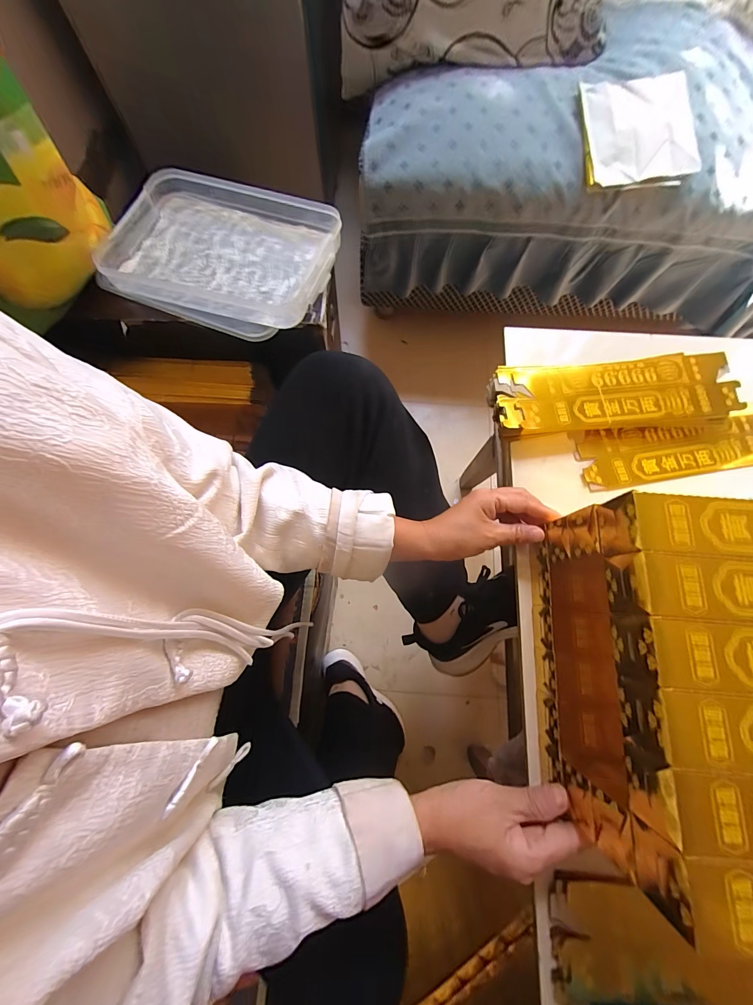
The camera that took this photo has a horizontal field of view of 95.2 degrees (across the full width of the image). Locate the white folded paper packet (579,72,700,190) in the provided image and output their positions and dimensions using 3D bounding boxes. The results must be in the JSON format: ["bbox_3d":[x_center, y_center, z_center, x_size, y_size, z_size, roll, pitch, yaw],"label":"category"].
[{"bbox_3d":[0.519,-0.739,0.687,0.217,0.018,0.222,-5,86,1],"label":"white folded paper packet"}]

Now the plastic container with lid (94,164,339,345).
[{"bbox_3d":[-0.230,-0.372,0.515,0.319,0.044,0.239,17,75,4],"label":"plastic container with lid"}]

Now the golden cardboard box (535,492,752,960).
[{"bbox_3d":[0.287,0.140,0.277,0.227,0.137,0.247,3,74,0],"label":"golden cardboard box"}]

